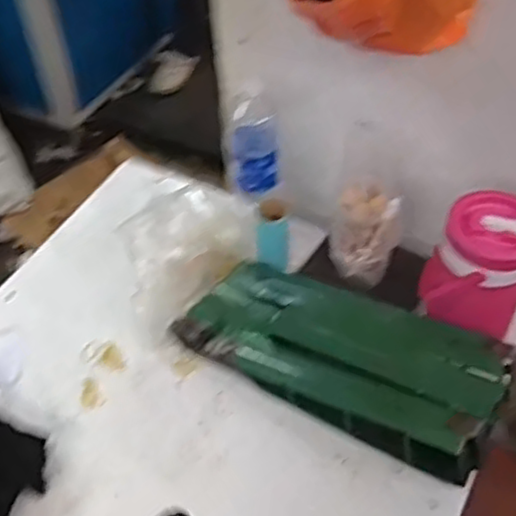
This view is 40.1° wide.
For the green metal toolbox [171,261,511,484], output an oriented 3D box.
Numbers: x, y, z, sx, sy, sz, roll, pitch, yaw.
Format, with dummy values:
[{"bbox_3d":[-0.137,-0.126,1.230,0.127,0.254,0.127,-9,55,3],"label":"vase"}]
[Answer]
[{"bbox_3d":[0.120,0.144,1.085,0.486,0.114,0.195,25,53,21],"label":"green metal toolbox"}]

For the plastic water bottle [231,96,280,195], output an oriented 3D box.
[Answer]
[{"bbox_3d":[-0.004,-0.188,1.174,0.066,0.187,0.079,-10,49,-8],"label":"plastic water bottle"}]

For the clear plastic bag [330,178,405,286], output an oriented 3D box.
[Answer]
[{"bbox_3d":[0.179,-0.044,1.178,0.108,0.178,0.085,8,49,8],"label":"clear plastic bag"}]

